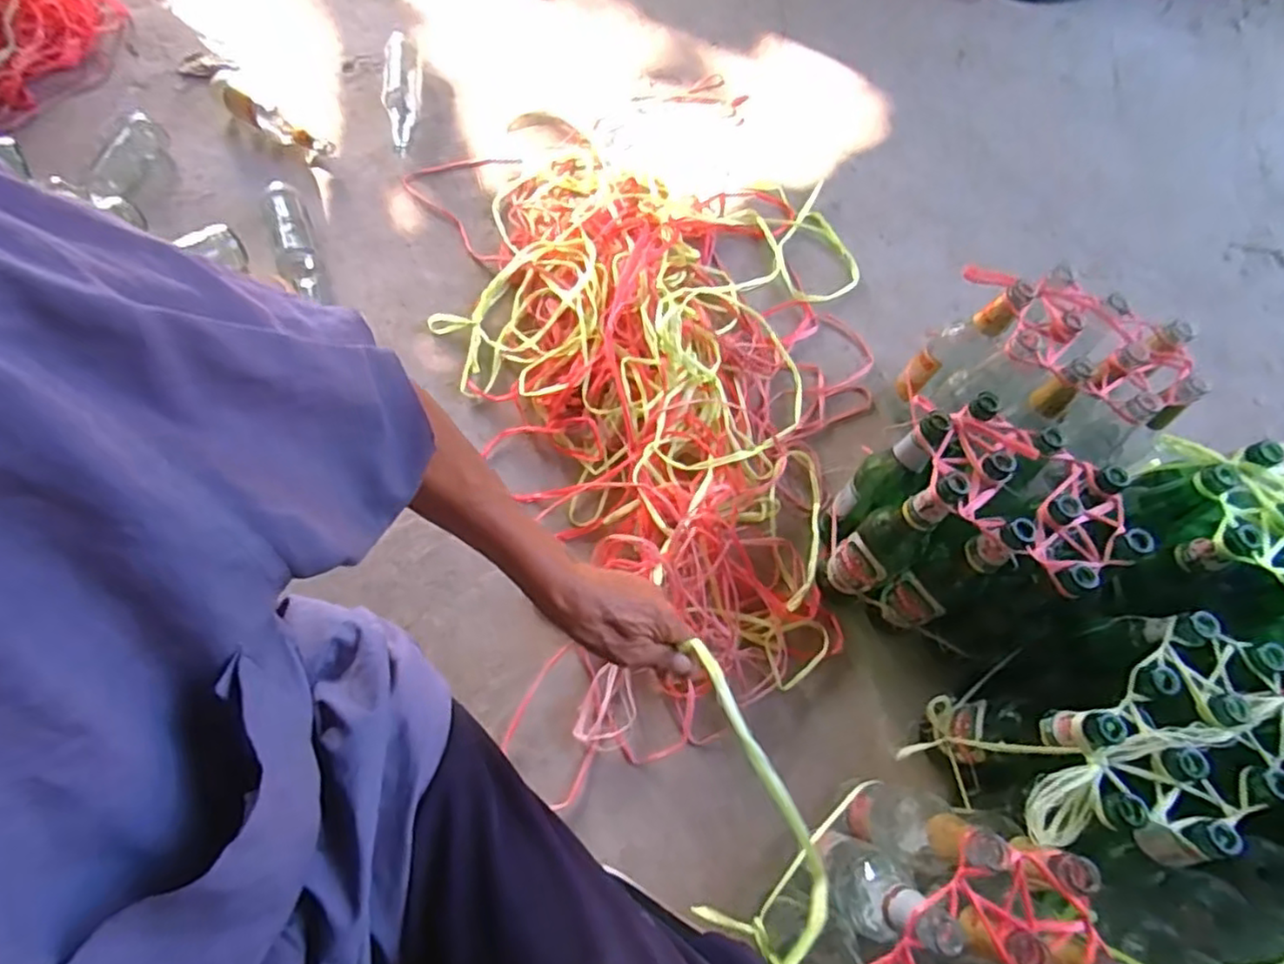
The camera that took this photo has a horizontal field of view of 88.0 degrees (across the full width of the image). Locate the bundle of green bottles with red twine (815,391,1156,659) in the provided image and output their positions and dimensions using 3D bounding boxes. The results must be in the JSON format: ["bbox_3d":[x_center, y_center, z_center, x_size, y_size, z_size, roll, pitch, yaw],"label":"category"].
[{"bbox_3d":[0.346,0.058,0.734,0.239,0.225,0.191,29,69,12],"label":"bundle of green bottles with red twine"}]

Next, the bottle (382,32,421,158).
[{"bbox_3d":[-0.426,-0.684,1.174,0.066,0.076,0.216,-5,66,-3],"label":"bottle"}]

